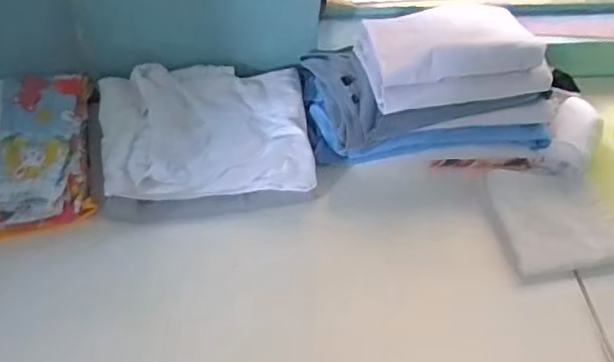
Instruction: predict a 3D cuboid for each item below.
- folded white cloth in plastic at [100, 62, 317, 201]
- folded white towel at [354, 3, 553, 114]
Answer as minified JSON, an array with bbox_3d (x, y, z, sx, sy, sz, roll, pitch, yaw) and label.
[{"bbox_3d":[-0.121,-0.062,0.762,0.239,0.039,0.181,-4,52,-8],"label":"folded white cloth in plastic"},{"bbox_3d":[0.168,-0.157,0.740,0.191,0.068,0.143,-7,52,-9],"label":"folded white towel"}]

